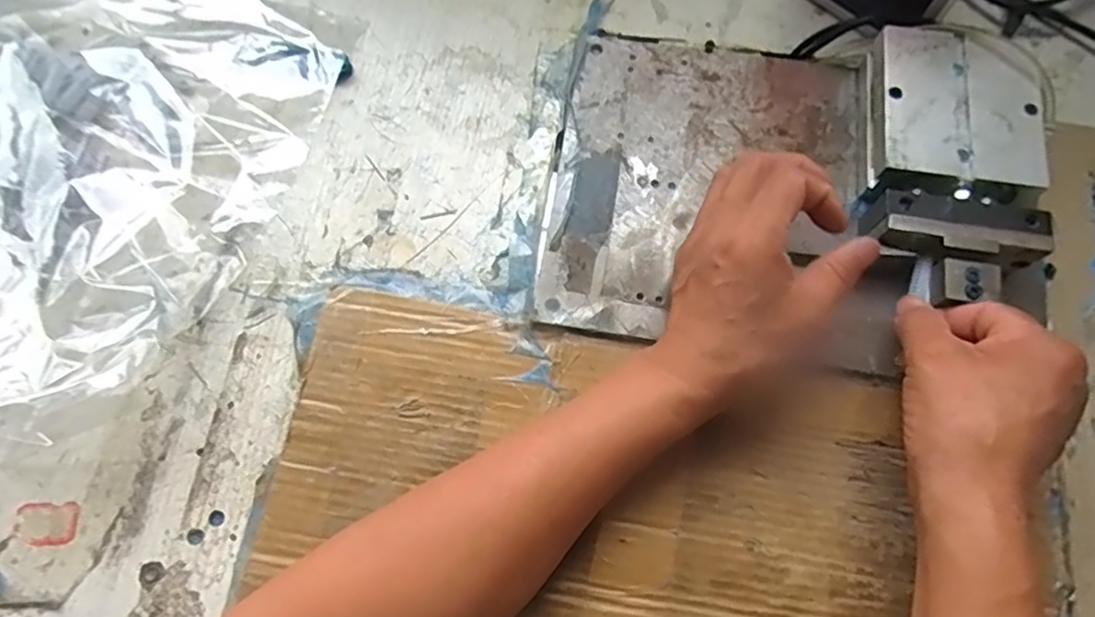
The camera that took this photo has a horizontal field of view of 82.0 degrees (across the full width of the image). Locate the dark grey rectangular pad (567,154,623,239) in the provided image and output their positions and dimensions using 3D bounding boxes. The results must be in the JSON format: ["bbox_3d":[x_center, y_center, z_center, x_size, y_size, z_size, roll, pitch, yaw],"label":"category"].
[{"bbox_3d":[0.033,-0.076,0.417,0.027,0.004,0.066,12,71,6],"label":"dark grey rectangular pad"}]

